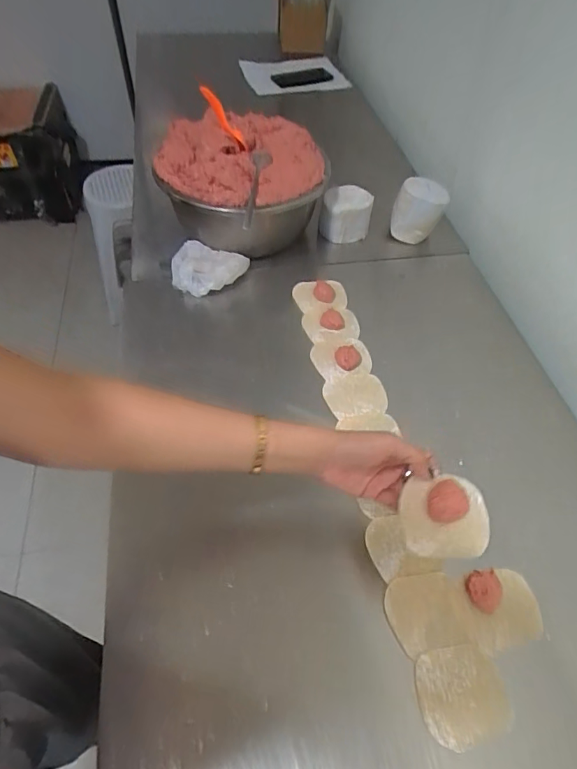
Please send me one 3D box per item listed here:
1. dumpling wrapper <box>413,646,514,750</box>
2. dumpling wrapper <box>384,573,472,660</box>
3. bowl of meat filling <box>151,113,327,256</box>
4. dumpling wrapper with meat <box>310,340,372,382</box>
[{"bbox_3d":[0.159,0.285,0.428,0.079,0.007,0.073,-14,54,-10],"label":"dumpling wrapper"},{"bbox_3d":[0.139,0.231,0.471,0.074,0.005,0.069,-12,56,-6],"label":"dumpling wrapper"},{"bbox_3d":[-0.081,-0.333,0.801,0.267,0.175,0.267,1,54,-1],"label":"bowl of meat filling"},{"bbox_3d":[0.076,-0.039,0.679,0.086,0.014,0.072,-5,54,-5],"label":"dumpling wrapper with meat"}]

